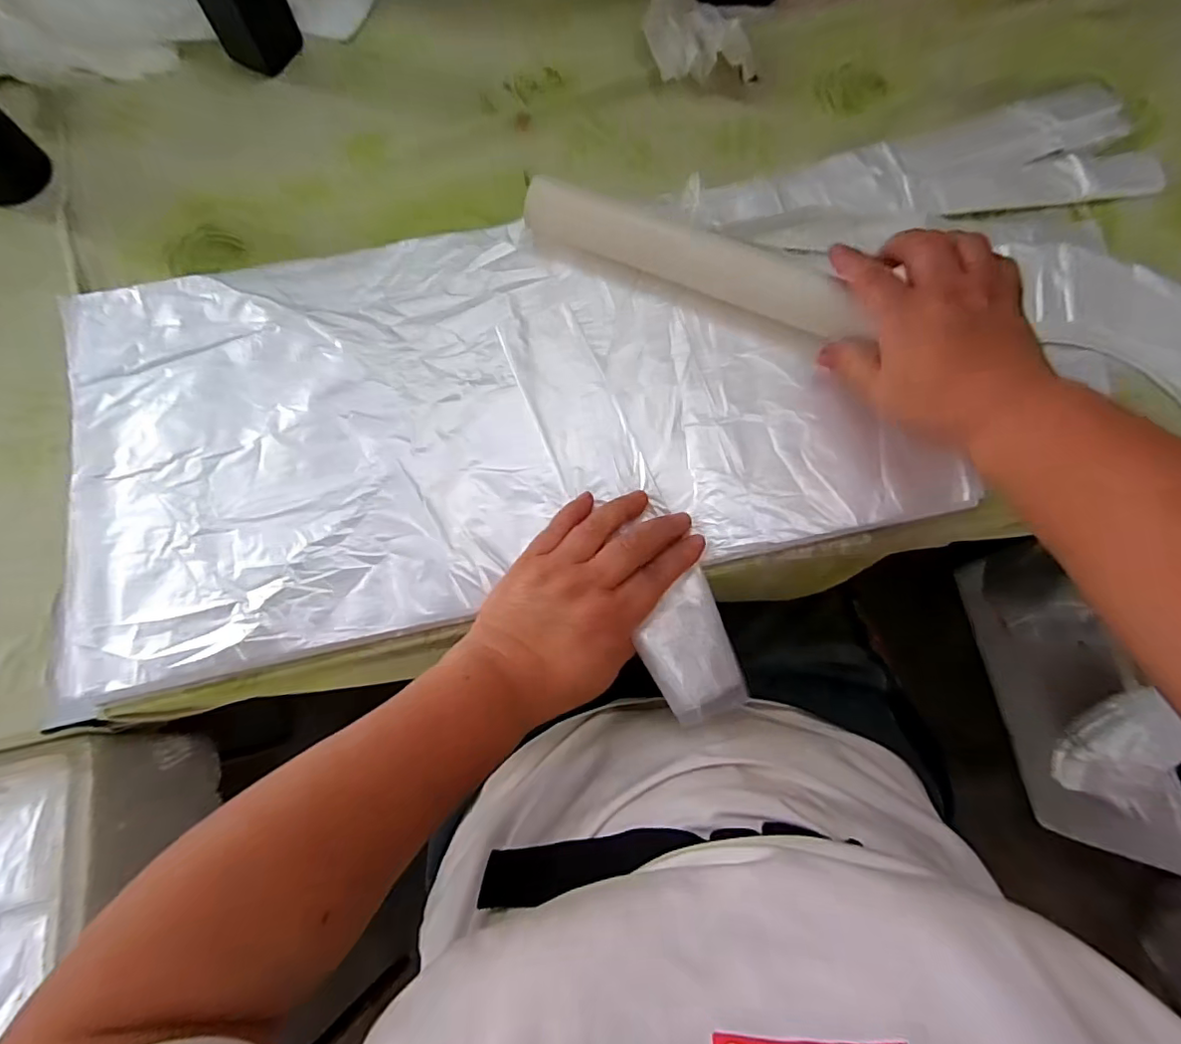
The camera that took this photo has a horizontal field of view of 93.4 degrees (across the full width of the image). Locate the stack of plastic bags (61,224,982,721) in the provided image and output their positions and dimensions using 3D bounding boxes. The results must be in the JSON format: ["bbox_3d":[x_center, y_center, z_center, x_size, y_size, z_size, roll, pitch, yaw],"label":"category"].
[{"bbox_3d":[-0.074,-0.084,0.404,0.568,0.023,0.301,-12,73,-3],"label":"stack of plastic bags"}]

